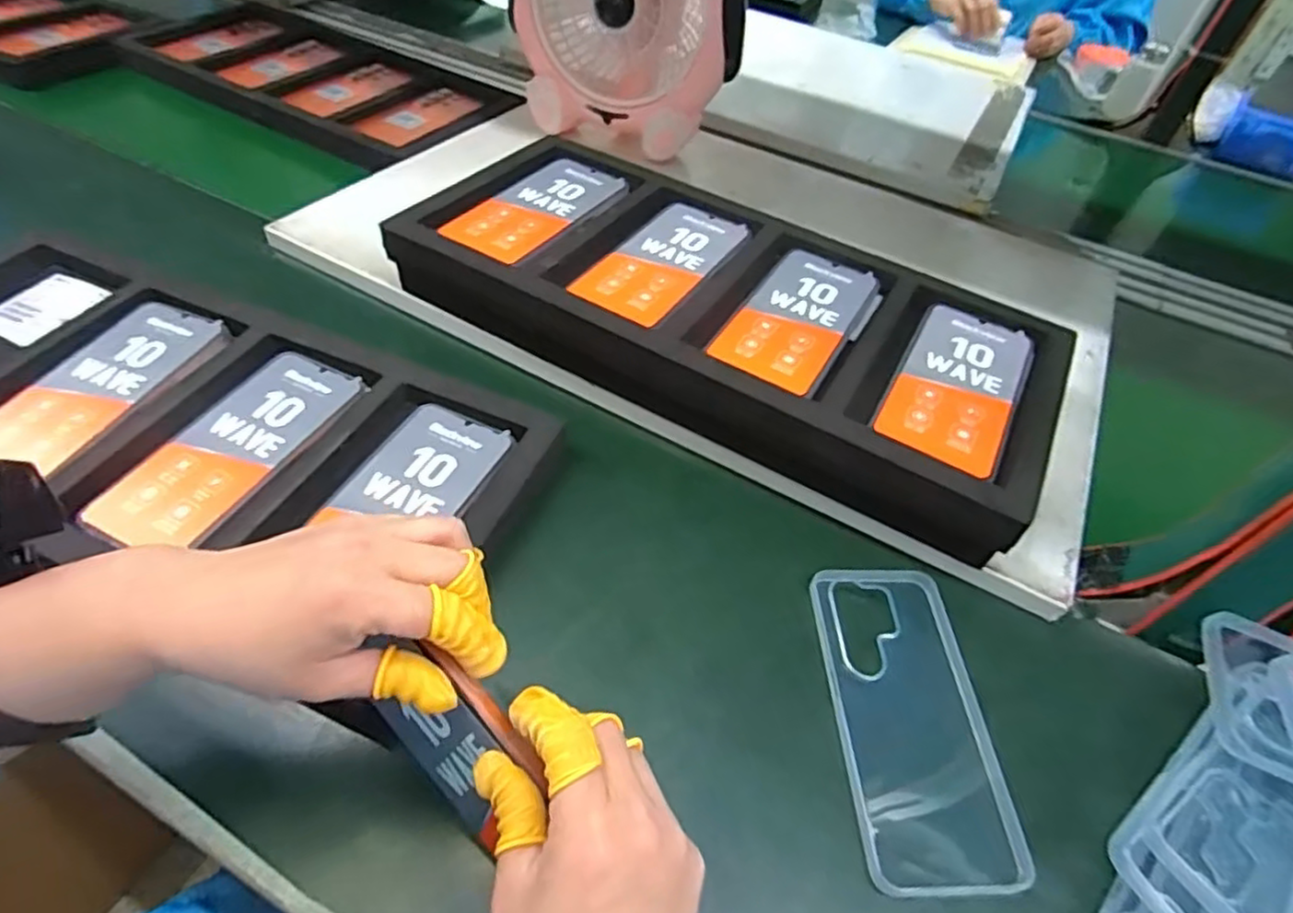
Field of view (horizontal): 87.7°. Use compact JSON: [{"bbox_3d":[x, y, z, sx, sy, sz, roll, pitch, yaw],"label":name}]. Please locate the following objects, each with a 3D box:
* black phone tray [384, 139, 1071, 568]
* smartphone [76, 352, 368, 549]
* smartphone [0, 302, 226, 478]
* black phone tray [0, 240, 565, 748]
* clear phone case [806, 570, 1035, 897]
[{"bbox_3d":[0.053,-0.108,0.530,0.483,0.078,0.234,27,53,15],"label":"black phone tray"},{"bbox_3d":[-0.271,-0.009,0.441,0.074,0.004,0.169,25,52,14],"label":"smartphone"},{"bbox_3d":[-0.378,-0.047,0.468,0.074,0.014,0.164,20,51,10],"label":"smartphone"},{"bbox_3d":[-0.319,-0.018,0.449,0.485,0.023,0.208,21,51,11],"label":"black phone tray"},{"bbox_3d":[0.146,0.141,0.376,0.082,0.012,0.173,1,50,-5],"label":"clear phone case"}]

